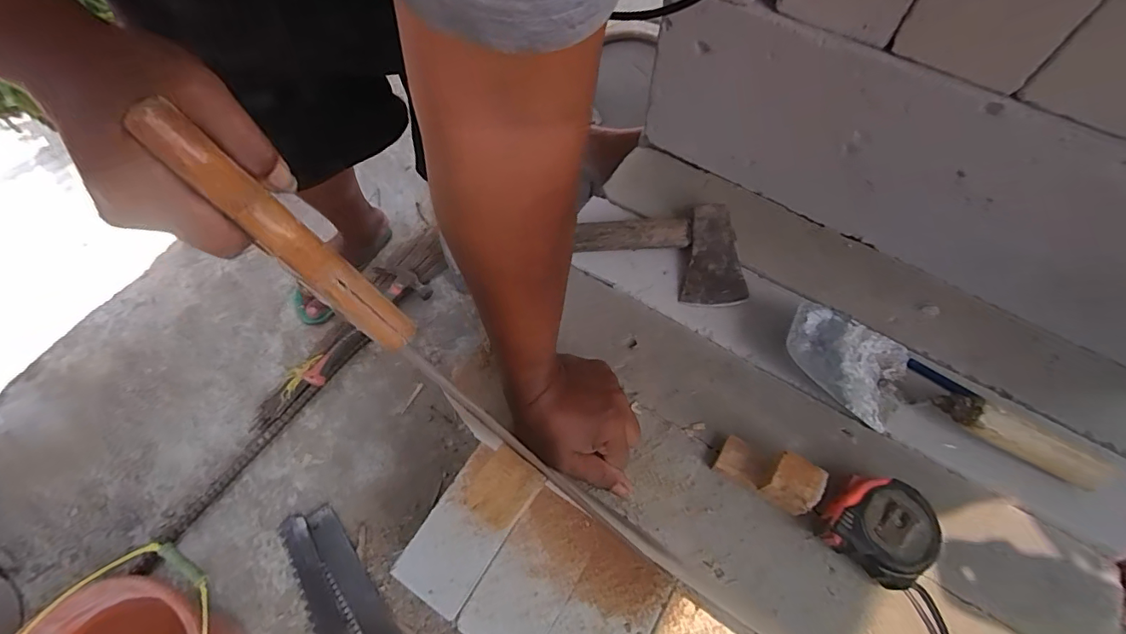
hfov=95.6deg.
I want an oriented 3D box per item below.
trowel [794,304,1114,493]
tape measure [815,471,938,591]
[{"bbox_3d":[0.349,0.071,0.481,0.287,0.056,0.087,20,66,11],"label":"trowel"},{"bbox_3d":[0.267,0.177,0.434,0.081,0.043,0.078,38,71,18],"label":"tape measure"}]

